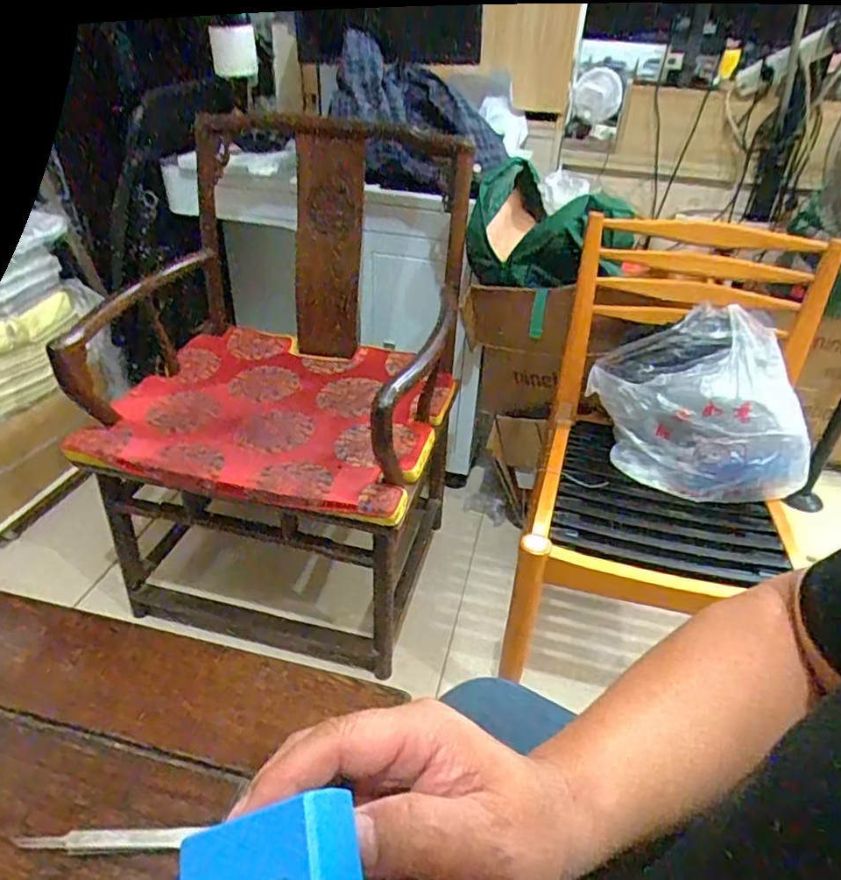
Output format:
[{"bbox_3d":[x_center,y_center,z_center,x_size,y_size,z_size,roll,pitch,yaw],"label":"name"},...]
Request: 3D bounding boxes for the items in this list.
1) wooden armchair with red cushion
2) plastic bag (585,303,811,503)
[{"bbox_3d":[-0.244,-0.129,1.295,0.602,0.854,0.716,9,36,9],"label":"wooden armchair with red cushion"},{"bbox_3d":[0.496,-0.059,1.104,0.330,0.267,0.235,3,35,0],"label":"plastic bag"}]

